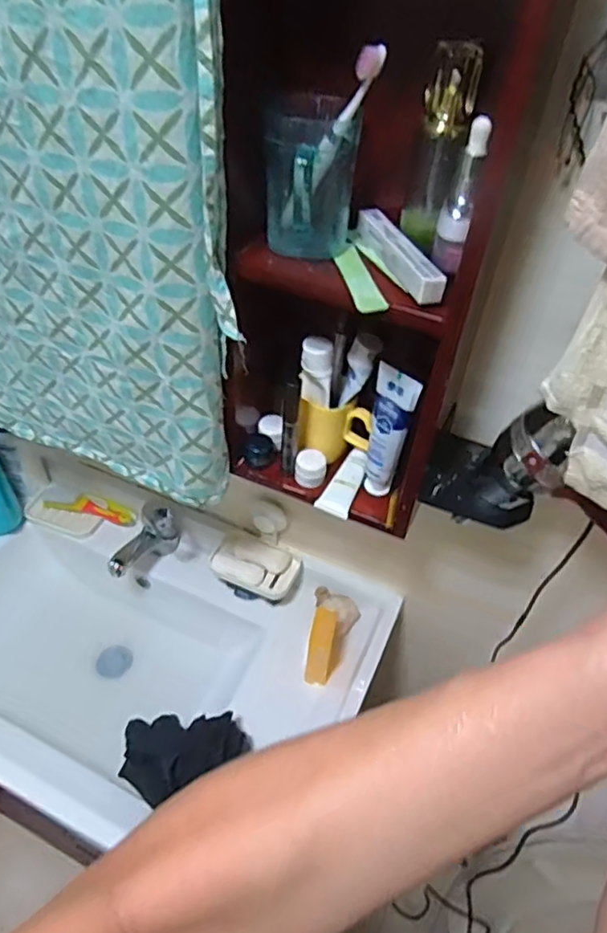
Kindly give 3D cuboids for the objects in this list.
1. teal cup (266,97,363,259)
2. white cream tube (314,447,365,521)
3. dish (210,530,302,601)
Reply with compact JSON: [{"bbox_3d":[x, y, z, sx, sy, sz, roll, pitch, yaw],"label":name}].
[{"bbox_3d":[0.007,-0.247,0.528,0.073,0.117,0.082,5,45,0],"label":"teal cup"},{"bbox_3d":[0.050,0.016,0.708,0.036,0.018,0.099,19,47,14],"label":"white cream tube"},{"bbox_3d":[-0.077,0.158,0.968,0.137,0.044,0.071,19,47,13],"label":"dish"}]

